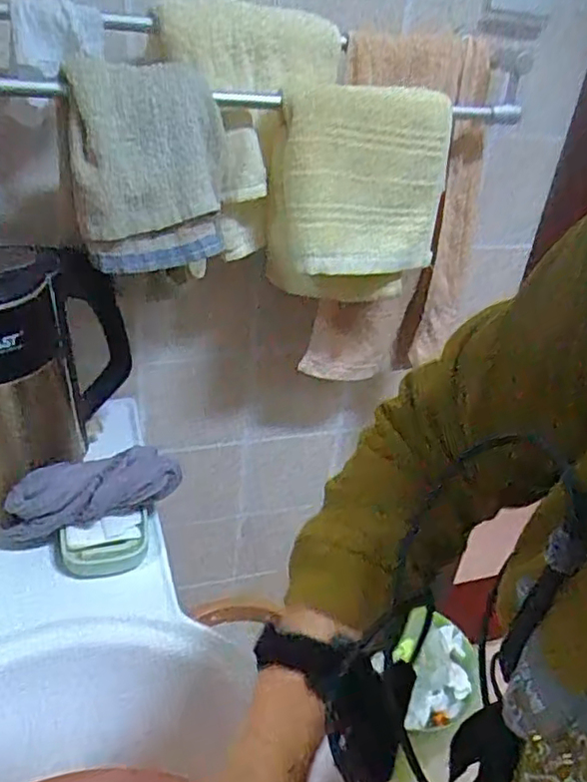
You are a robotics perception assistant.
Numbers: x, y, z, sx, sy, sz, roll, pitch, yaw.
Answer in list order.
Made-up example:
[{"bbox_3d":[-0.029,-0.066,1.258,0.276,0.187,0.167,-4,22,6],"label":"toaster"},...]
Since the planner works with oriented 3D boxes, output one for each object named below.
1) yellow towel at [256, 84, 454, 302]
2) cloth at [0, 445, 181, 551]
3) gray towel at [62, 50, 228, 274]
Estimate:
[{"bbox_3d":[0.061,-0.195,0.655,0.192,0.212,0.078,-4,33,-18],"label":"yellow towel"},{"bbox_3d":[-0.204,0.099,0.616,0.179,0.069,0.059,-18,38,-15],"label":"cloth"},{"bbox_3d":[-0.129,-0.201,0.568,0.137,0.181,0.047,-5,17,-18],"label":"gray towel"}]

